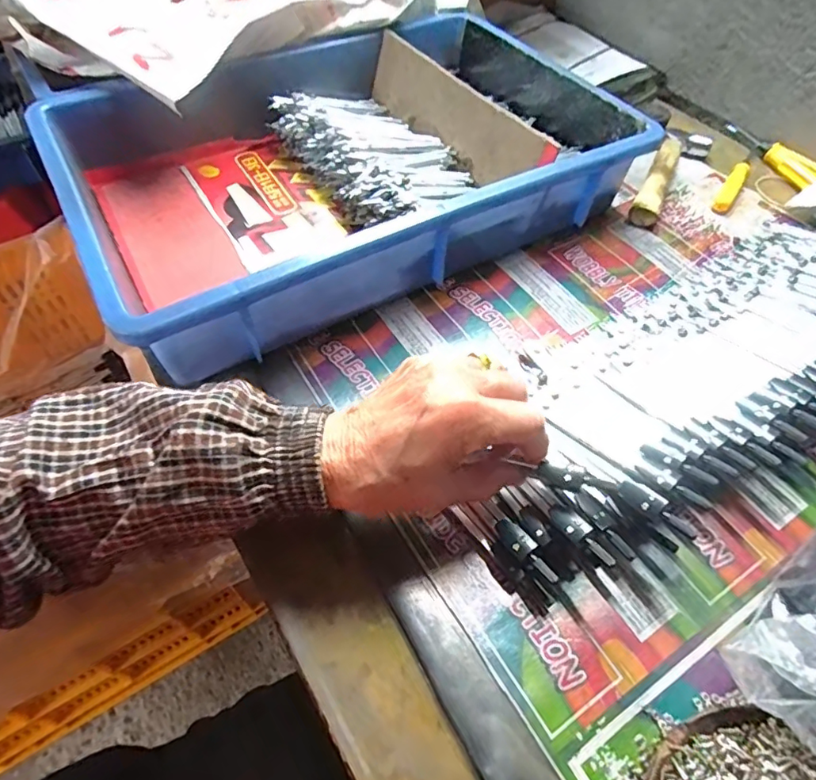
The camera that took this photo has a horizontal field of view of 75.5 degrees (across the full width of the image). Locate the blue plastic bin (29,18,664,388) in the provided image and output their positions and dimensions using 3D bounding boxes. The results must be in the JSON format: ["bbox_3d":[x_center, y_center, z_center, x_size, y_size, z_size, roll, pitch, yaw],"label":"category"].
[{"bbox_3d":[-0.047,-0.191,0.449,0.416,0.083,0.282,-26,59,-19],"label":"blue plastic bin"}]

